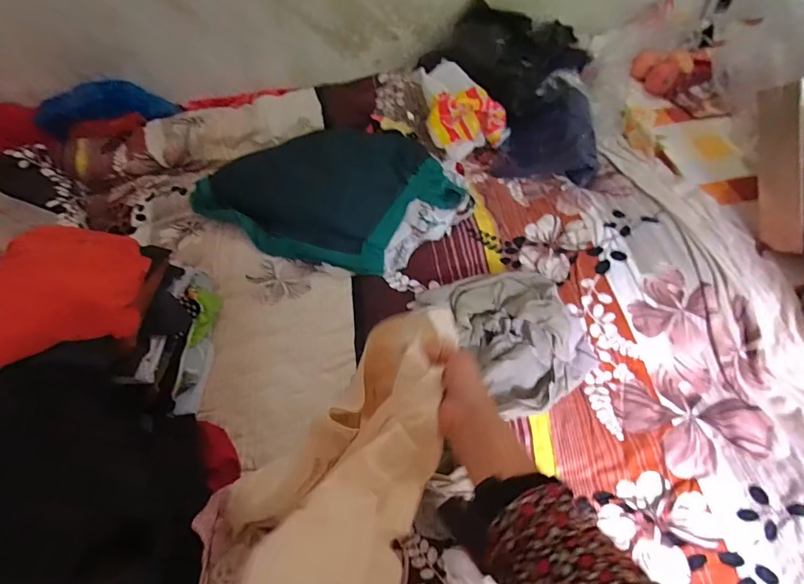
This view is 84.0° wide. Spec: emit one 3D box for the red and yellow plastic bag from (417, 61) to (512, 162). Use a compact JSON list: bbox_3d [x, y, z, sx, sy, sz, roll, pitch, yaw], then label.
[{"bbox_3d":[0.161,-0.454,1.129,0.213,0.175,0.128,-5,54,2],"label":"red and yellow plastic bag"}]

